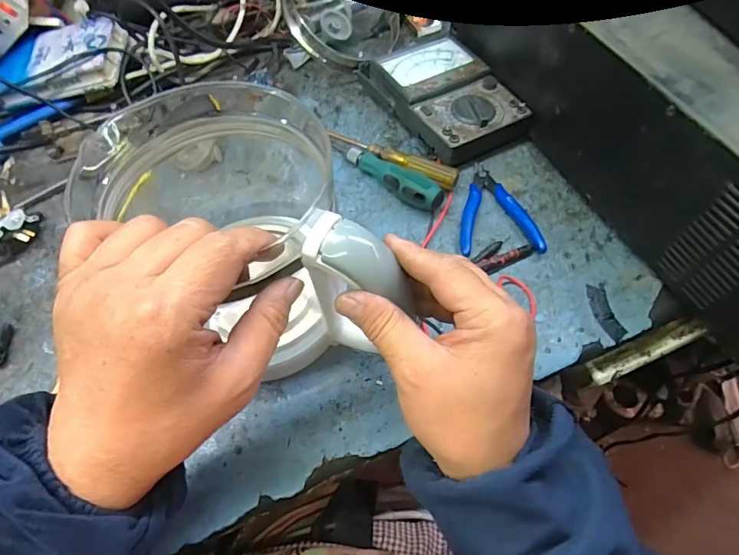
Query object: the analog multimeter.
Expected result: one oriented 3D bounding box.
[{"bbox_3d":[0.084,-0.209,0.523,0.118,0.049,0.201,-26,62,-14],"label":"analog multimeter"}]

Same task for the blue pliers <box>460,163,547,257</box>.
[{"bbox_3d":[0.124,-0.073,0.463,0.080,0.013,0.118,-5,59,-2],"label":"blue pliers"}]

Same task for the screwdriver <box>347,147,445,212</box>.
[{"bbox_3d":[0.025,-0.104,0.472,0.030,0.031,0.116,-40,66,-20],"label":"screwdriver"}]

